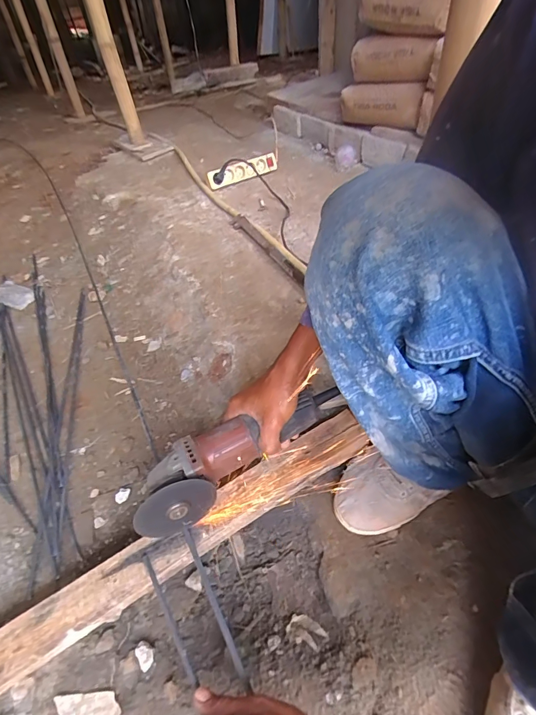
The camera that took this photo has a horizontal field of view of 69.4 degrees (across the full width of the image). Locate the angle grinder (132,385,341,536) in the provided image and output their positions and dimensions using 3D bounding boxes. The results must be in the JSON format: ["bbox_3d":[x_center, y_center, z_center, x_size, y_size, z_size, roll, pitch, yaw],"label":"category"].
[{"bbox_3d":[-0.035,0.123,0.529,0.306,0.083,0.073,-29,48,-20],"label":"angle grinder"}]

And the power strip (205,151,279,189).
[{"bbox_3d":[-0.089,-0.666,1.379,0.269,0.065,0.052,-28,49,-21],"label":"power strip"}]

